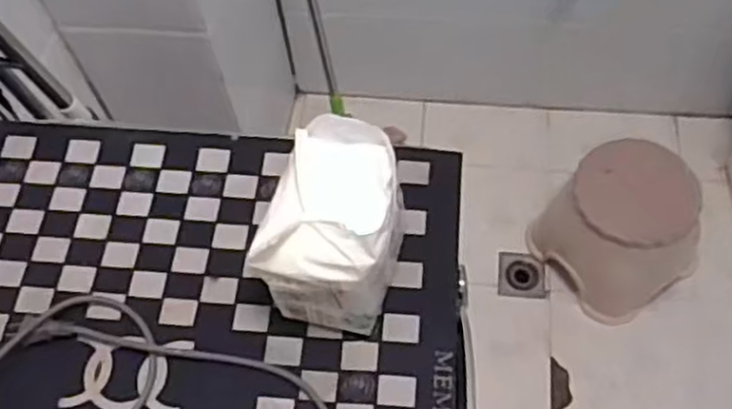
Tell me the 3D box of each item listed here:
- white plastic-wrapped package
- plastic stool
[{"bbox_3d":[-0.025,0.025,0.672,0.102,0.152,0.130,10,62,9],"label":"white plastic-wrapped package"},{"bbox_3d":[0.551,0.034,1.614,0.275,0.291,0.296,-34,64,-15],"label":"plastic stool"}]

